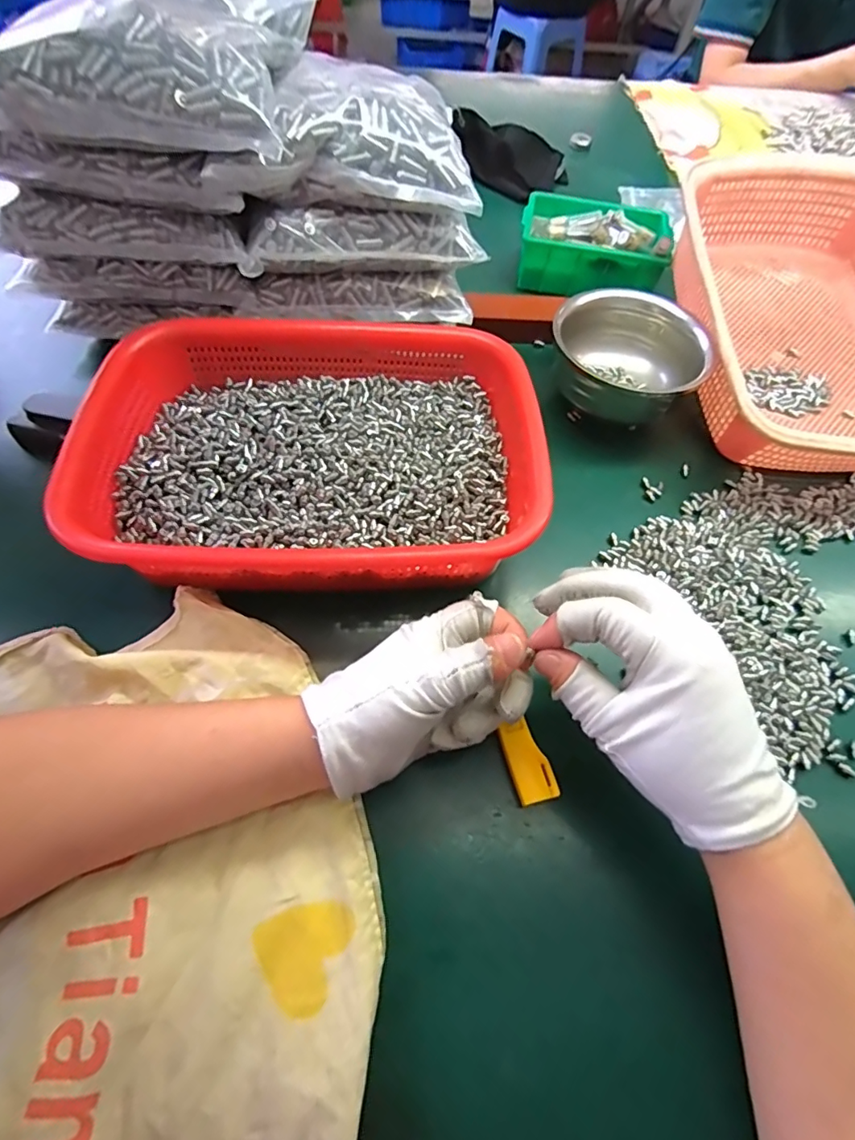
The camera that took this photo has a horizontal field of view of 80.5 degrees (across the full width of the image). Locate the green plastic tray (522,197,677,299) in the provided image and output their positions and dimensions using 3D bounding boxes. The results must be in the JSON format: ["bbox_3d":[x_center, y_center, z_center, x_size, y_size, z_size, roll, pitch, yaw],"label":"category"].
[{"bbox_3d":[0.168,-0.329,0.518,0.146,0.051,0.107,8,60,1],"label":"green plastic tray"}]

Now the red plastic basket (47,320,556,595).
[{"bbox_3d":[-0.069,-0.079,0.347,0.290,0.065,0.212,-3,60,-5],"label":"red plastic basket"}]

